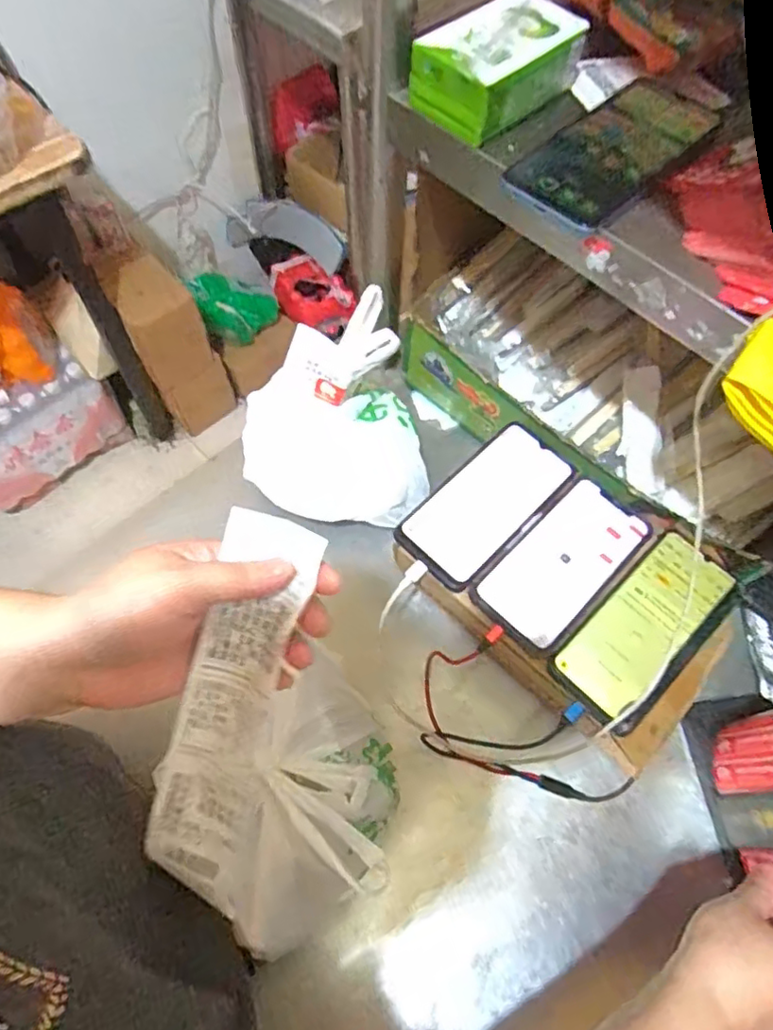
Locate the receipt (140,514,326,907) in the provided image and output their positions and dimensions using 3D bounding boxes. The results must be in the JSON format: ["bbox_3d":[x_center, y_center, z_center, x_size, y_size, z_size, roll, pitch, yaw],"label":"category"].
[{"bbox_3d":[-0.084,0.105,0.319,0.055,0.016,0.207,16,97,5],"label":"receipt"}]

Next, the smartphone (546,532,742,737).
[{"bbox_3d":[0.207,0.088,0.478,0.161,0.015,0.075,-42,75,-14],"label":"smartphone"}]

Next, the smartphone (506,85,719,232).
[{"bbox_3d":[0.150,-0.246,0.405,0.072,0.014,0.154,42,69,16],"label":"smartphone"}]

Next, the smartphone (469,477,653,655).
[{"bbox_3d":[0.148,0.038,0.505,0.080,0.013,0.149,42,69,16],"label":"smartphone"}]

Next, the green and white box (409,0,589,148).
[{"bbox_3d":[0.079,-0.311,0.419,0.112,0.045,0.067,-39,71,-19],"label":"green and white box"}]

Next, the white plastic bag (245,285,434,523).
[{"bbox_3d":[-0.050,-0.083,0.562,0.172,0.127,0.154,-5,64,-5],"label":"white plastic bag"}]

